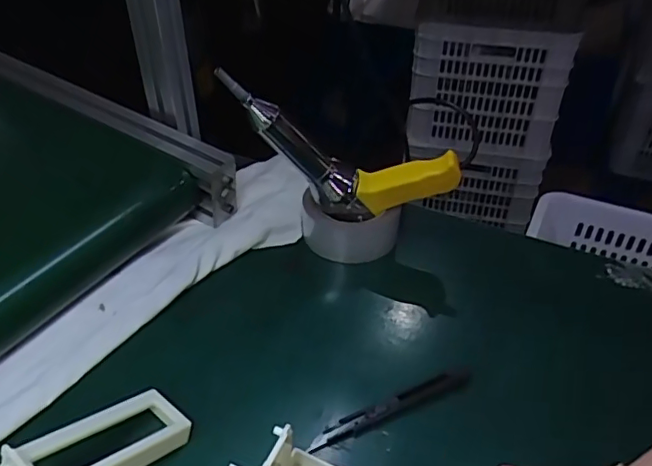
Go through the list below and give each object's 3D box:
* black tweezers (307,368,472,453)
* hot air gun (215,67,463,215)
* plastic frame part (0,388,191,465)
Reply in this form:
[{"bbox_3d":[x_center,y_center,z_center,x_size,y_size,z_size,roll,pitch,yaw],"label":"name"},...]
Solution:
[{"bbox_3d":[0.056,0.147,0.475,0.150,0.014,0.019,-15,43,-18],"label":"black tweezers"},{"bbox_3d":[0.008,-0.084,0.570,0.258,0.100,0.030,20,37,-18],"label":"hot air gun"},{"bbox_3d":[-0.177,0.177,0.418,0.059,0.069,0.142,37,29,25],"label":"plastic frame part"}]

